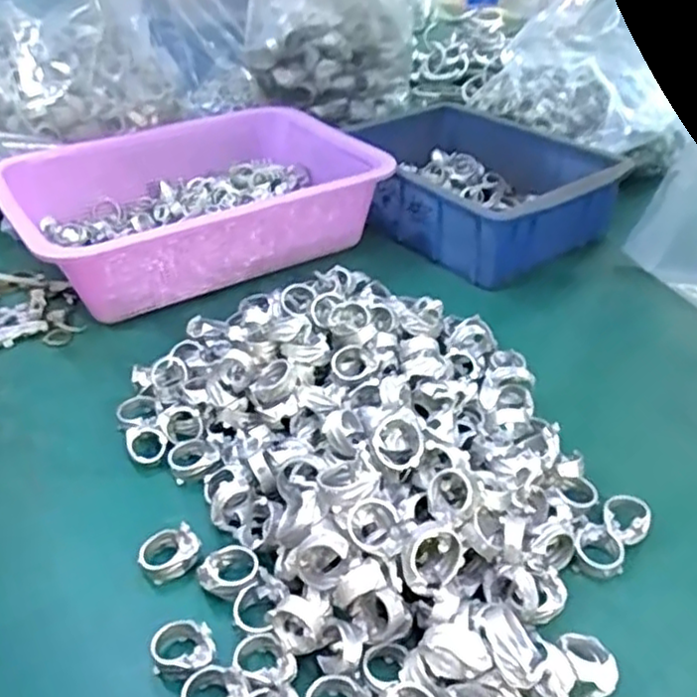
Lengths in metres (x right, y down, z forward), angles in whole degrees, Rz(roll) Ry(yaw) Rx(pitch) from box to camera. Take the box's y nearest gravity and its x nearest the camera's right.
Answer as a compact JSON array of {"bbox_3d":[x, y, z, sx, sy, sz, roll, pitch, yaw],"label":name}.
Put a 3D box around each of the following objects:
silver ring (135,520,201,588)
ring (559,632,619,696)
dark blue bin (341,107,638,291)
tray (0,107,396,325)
[{"bbox_3d":[-0.091,0.103,0.355,0.030,0.020,0.021,-12,37,-15],"label":"silver ring"},{"bbox_3d":[0.104,0.136,0.301,0.023,0.017,0.028,-10,37,-12],"label":"ring"},{"bbox_3d":[0.117,-0.161,0.668,0.190,0.068,0.243,-24,42,-28],"label":"dark blue bin"},{"bbox_3d":[-0.136,-0.136,0.631,0.280,0.073,0.212,-20,40,-24],"label":"tray"}]

